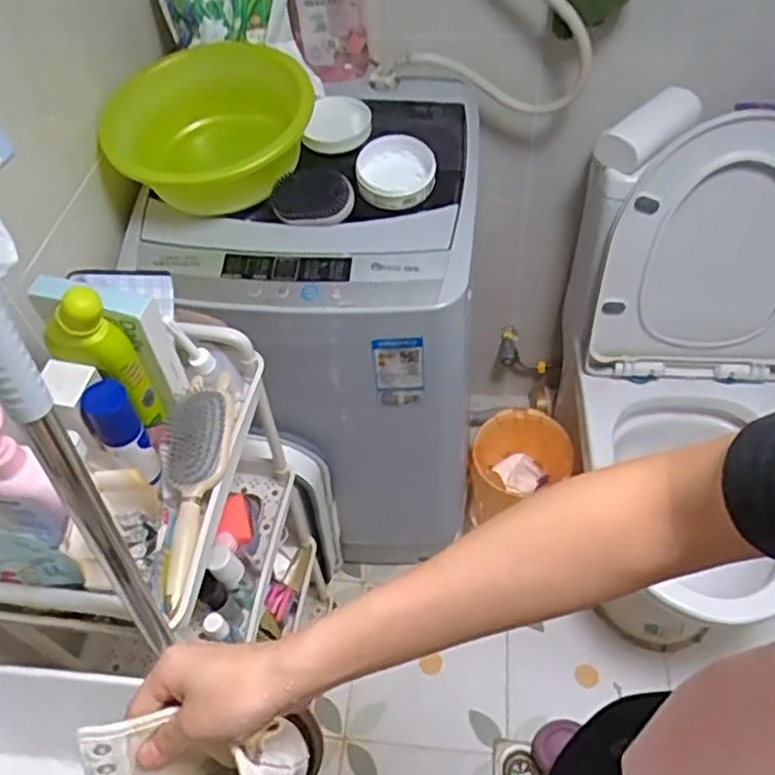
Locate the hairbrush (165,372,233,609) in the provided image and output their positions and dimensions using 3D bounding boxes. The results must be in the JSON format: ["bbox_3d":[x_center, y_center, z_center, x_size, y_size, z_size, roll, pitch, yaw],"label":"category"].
[{"bbox_3d":[-0.195,0.092,0.685,0.064,0.031,0.232,1,66,6],"label":"hairbrush"}]

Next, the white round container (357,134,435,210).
[{"bbox_3d":[0.011,-0.286,0.900,0.106,0.029,0.106,3,63,-6],"label":"white round container"}]

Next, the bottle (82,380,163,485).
[{"bbox_3d":[-0.254,0.046,0.657,0.047,0.118,0.040,-36,56,-22],"label":"bottle"}]

